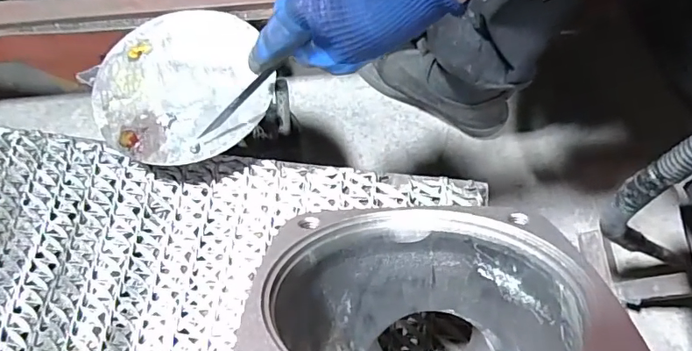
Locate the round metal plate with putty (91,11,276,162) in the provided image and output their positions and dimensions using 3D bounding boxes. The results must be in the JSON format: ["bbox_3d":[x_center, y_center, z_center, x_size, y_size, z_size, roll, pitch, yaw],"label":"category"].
[{"bbox_3d":[-0.153,-0.086,0.452,0.155,0.010,0.160,-1,67,3],"label":"round metal plate with putty"}]

